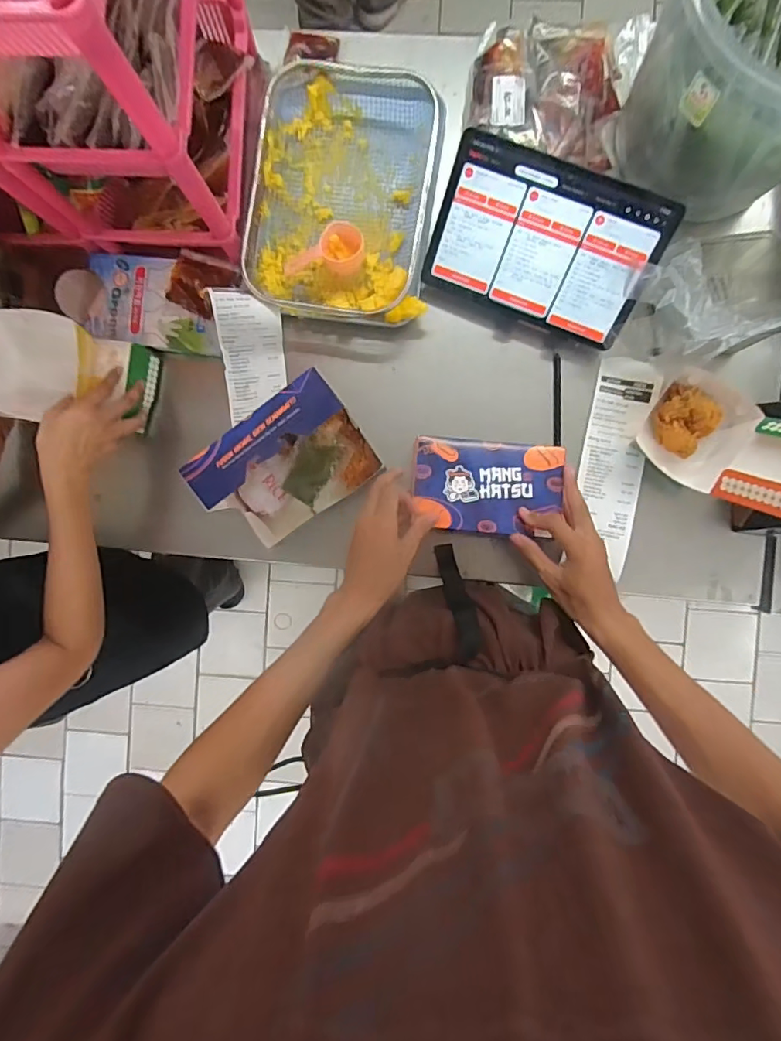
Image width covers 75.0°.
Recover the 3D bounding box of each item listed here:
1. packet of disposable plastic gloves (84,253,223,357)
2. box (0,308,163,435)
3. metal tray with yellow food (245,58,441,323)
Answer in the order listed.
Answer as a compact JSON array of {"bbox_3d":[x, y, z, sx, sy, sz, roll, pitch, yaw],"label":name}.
[{"bbox_3d":[-0.301,-0.281,0.658,0.175,0.026,0.115,9,91,3],"label":"packet of disposable plastic gloves"},{"bbox_3d":[-0.424,-0.188,0.579,0.110,0.297,0.117,-4,91,41],"label":"box"},{"bbox_3d":[-0.057,-0.401,0.633,0.222,0.053,0.297,7,91,3],"label":"metal tray with yellow food"}]

